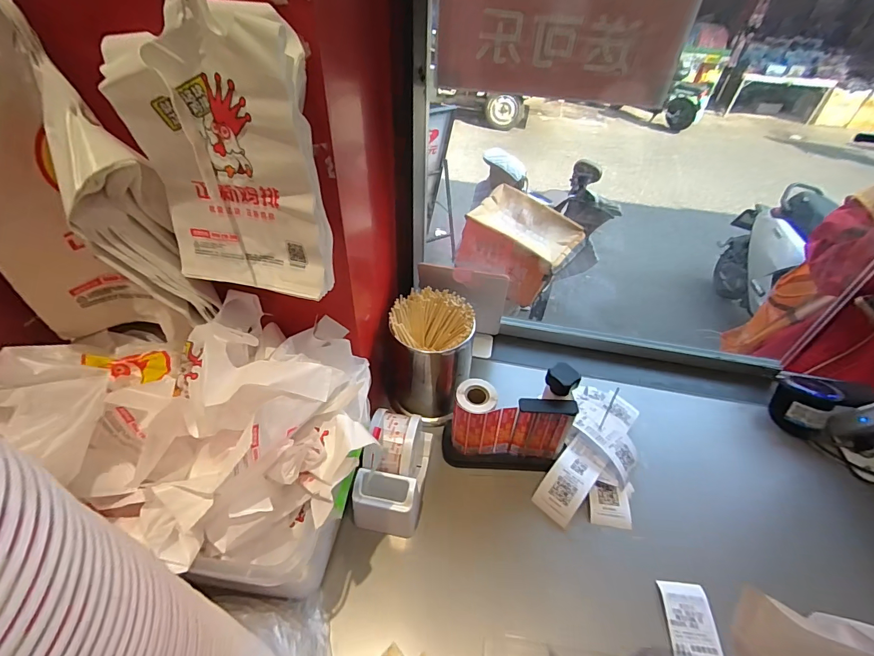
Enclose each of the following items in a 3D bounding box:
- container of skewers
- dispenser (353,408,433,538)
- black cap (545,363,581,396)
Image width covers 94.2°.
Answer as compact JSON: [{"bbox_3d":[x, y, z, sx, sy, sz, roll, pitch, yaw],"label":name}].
[{"bbox_3d":[-0.011,0.047,0.656,0.128,0.178,0.120,9,45,6],"label":"container of skewers"},{"bbox_3d":[-0.056,0.192,0.557,0.083,0.105,0.142,9,45,6],"label":"dispenser"},{"bbox_3d":[0.167,0.069,0.542,0.039,0.030,0.032,32,51,26],"label":"black cap"}]

